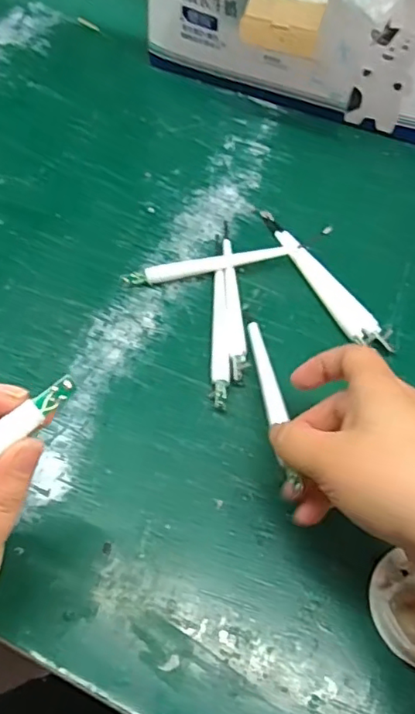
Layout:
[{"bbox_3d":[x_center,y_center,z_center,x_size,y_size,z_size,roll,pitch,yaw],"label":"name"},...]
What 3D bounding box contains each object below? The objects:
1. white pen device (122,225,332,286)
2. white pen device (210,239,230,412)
[{"bbox_3d":[0.020,-0.074,0.426,0.165,0.010,0.015,-15,59,-13],"label":"white pen device"},{"bbox_3d":[0.010,-0.031,0.396,0.012,0.008,0.152,4,57,-1],"label":"white pen device"}]

